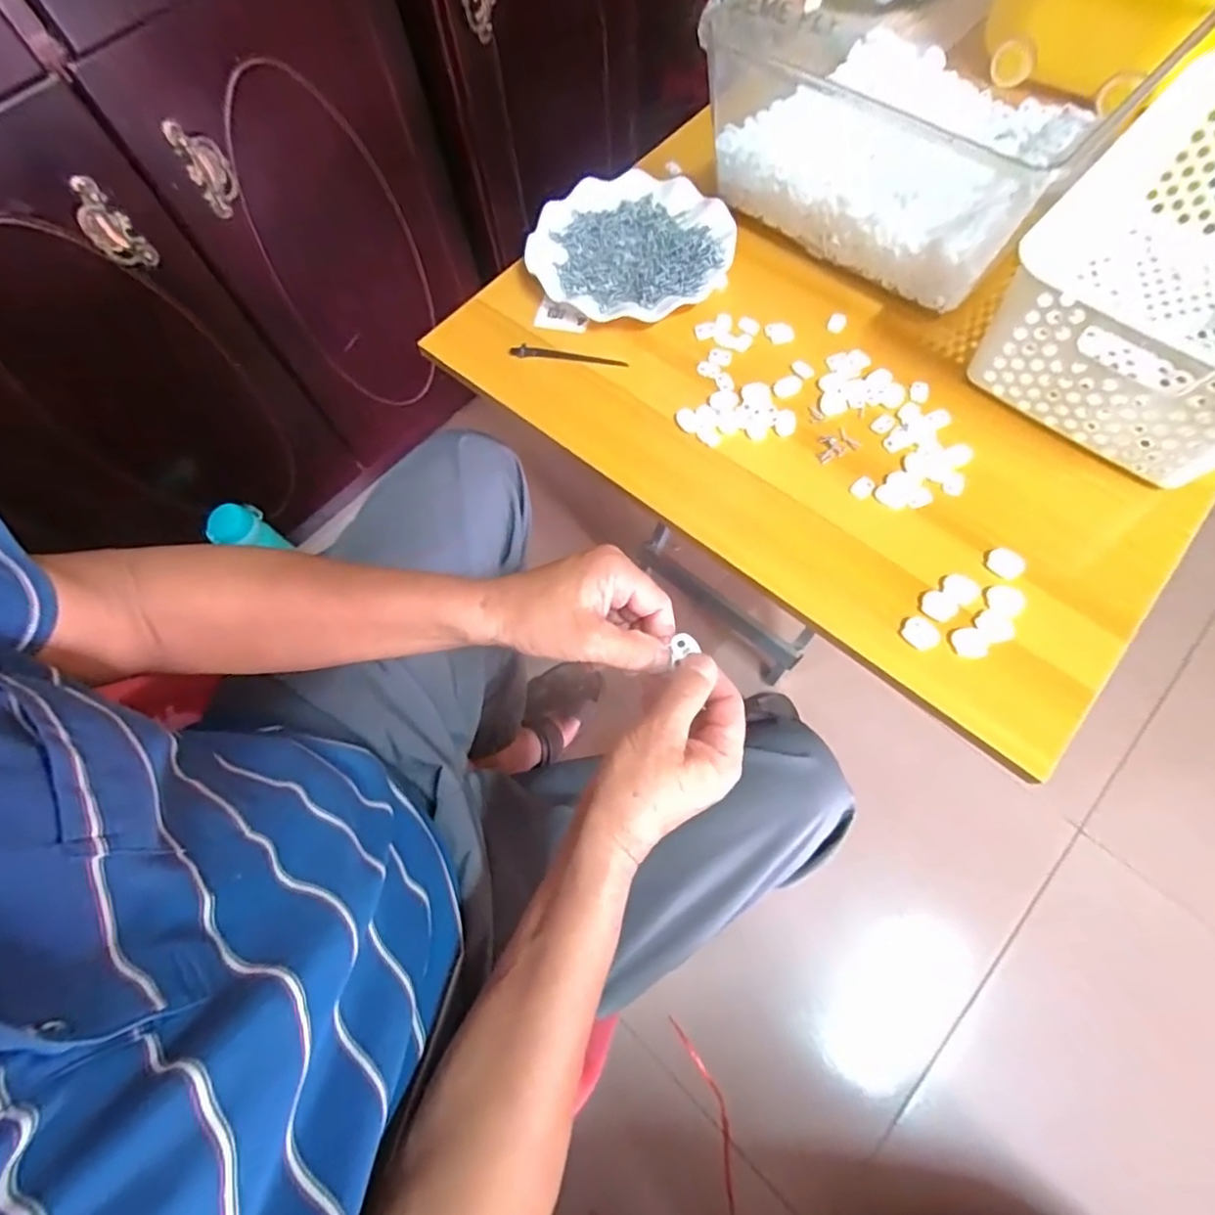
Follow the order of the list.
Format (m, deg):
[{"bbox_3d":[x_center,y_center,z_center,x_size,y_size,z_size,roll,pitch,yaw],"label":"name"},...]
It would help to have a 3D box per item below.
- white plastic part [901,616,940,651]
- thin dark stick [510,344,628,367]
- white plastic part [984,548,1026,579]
[{"bbox_3d":[0.219,0.018,0.413,0.020,0.004,0.024,-36,71,-11],"label":"white plastic part"},{"bbox_3d":[-0.035,-0.225,0.530,0.105,0.010,0.010,11,69,7],"label":"thin dark stick"},{"bbox_3d":[0.288,-0.032,0.430,0.021,0.005,0.024,-41,72,-13],"label":"white plastic part"}]

